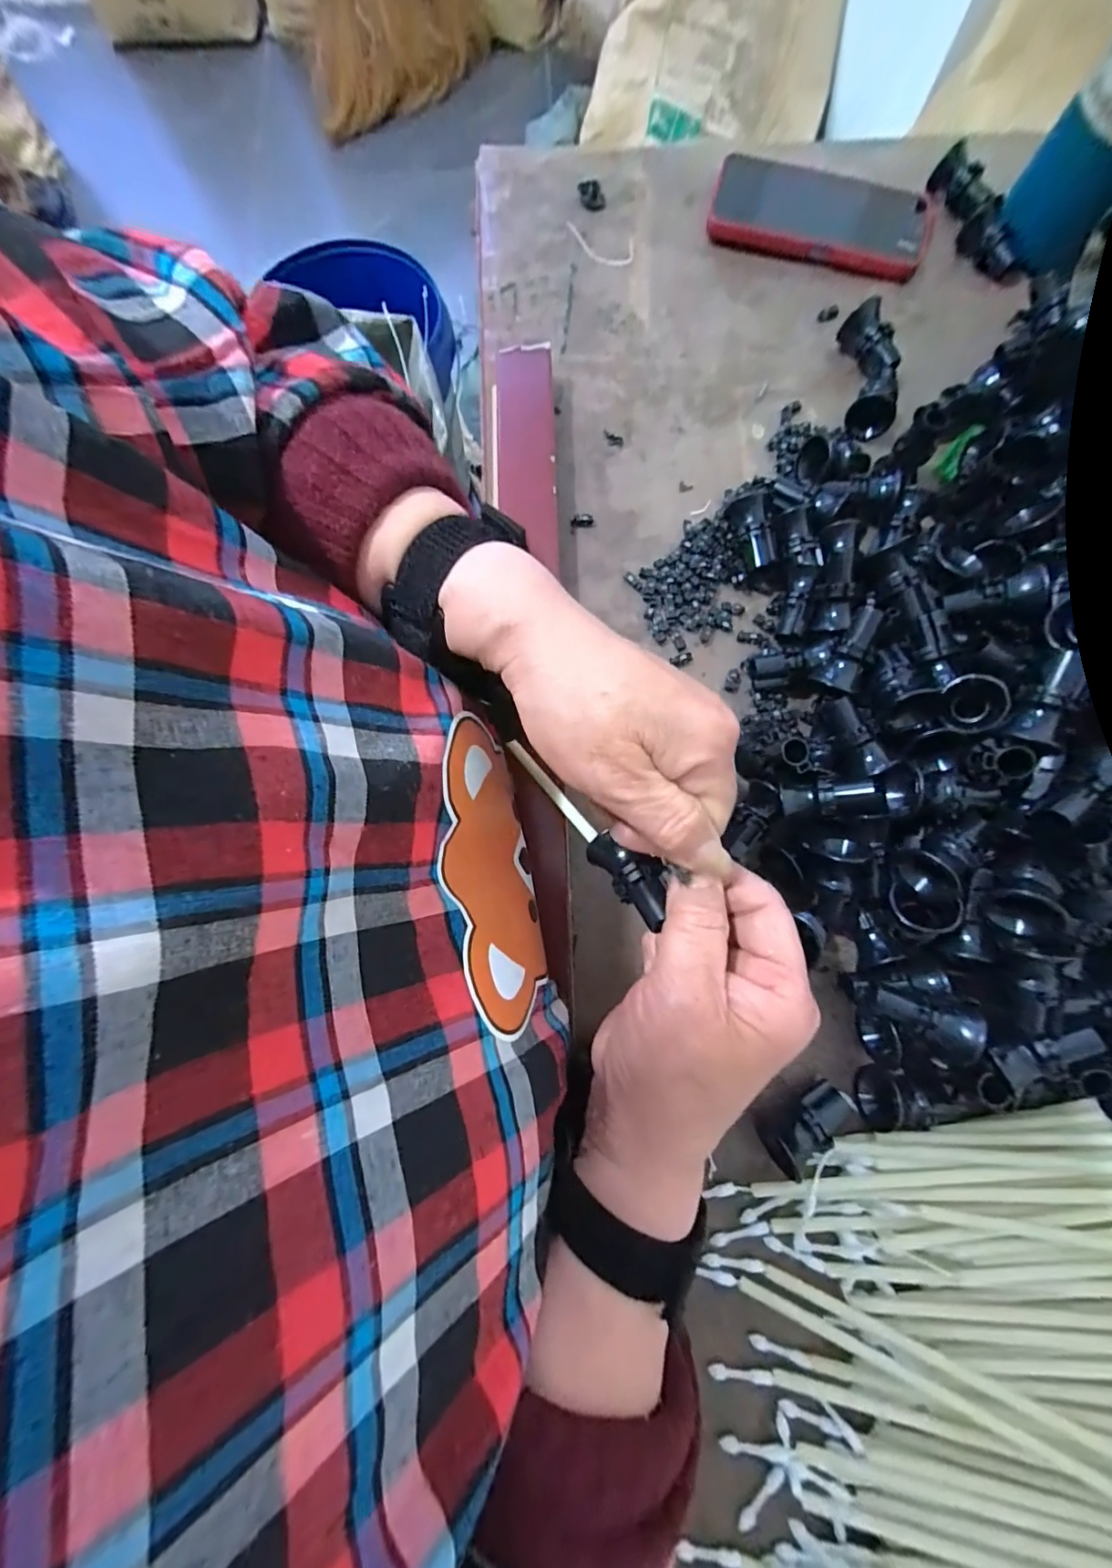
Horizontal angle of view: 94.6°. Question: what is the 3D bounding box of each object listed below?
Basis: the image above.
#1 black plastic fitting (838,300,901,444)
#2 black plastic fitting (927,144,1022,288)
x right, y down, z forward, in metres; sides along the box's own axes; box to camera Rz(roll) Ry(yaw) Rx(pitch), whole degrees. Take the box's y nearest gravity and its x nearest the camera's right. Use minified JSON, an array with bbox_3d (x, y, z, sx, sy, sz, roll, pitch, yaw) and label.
[{"bbox_3d":[0.227,-0.294,0.367,0.036,0.033,0.086,2,78,-1],"label":"black plastic fitting"},{"bbox_3d":[0.326,-0.437,0.401,0.028,0.031,0.114,-20,79,-5],"label":"black plastic fitting"}]

